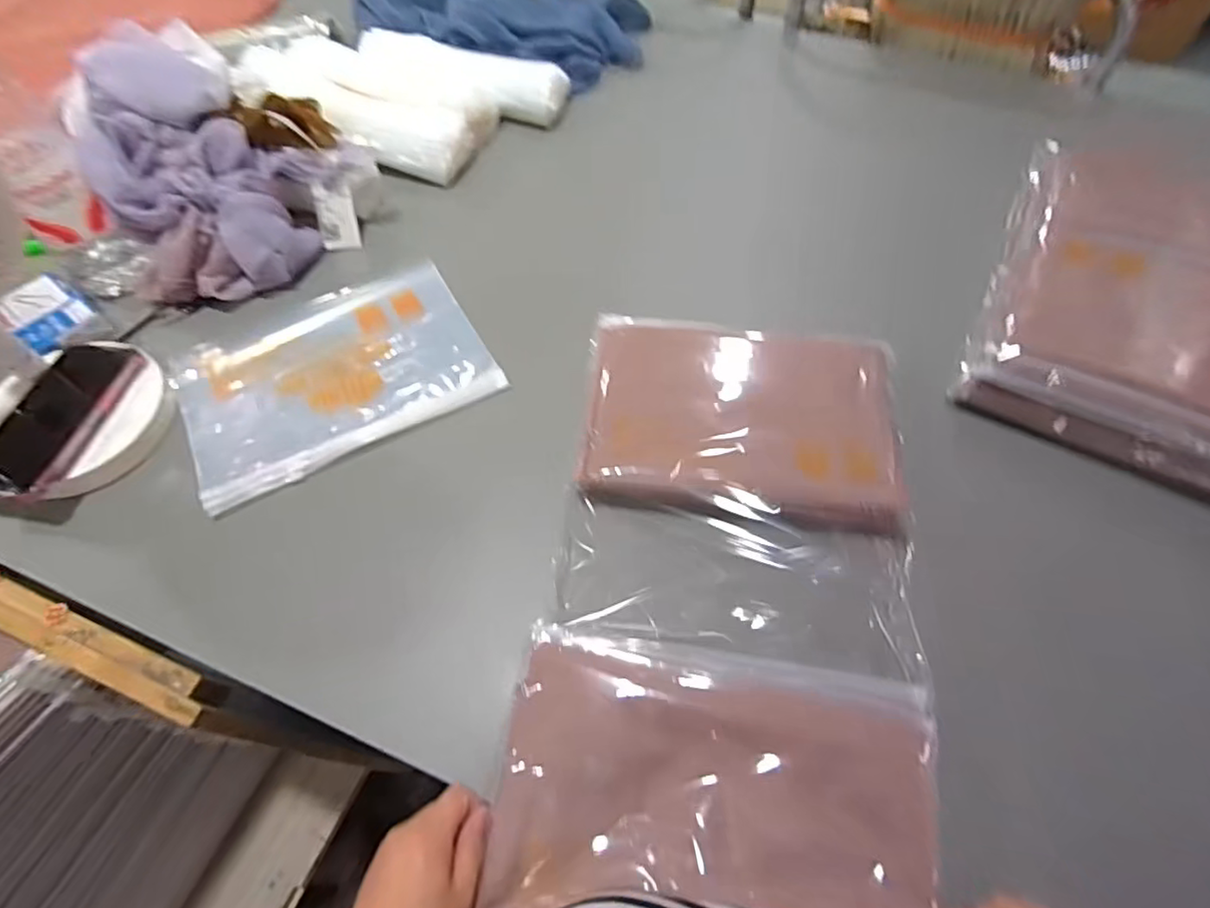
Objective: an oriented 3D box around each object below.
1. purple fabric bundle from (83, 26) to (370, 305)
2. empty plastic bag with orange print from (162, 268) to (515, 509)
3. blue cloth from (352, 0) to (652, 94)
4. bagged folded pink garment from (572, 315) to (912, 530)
[{"bbox_3d":[-0.405,-0.315,0.667,0.265,0.166,0.222,-12,60,-8],"label":"purple fabric bundle"},{"bbox_3d":[-0.277,-0.088,0.621,0.291,0.009,0.209,-27,65,-16],"label":"empty plastic bag with orange print"},{"bbox_3d":[-0.158,-0.676,0.932,0.432,0.075,0.257,9,60,4],"label":"blue cloth"},{"bbox_3d":[0.127,-0.040,0.566,0.285,0.048,0.208,6,60,3],"label":"bagged folded pink garment"}]

